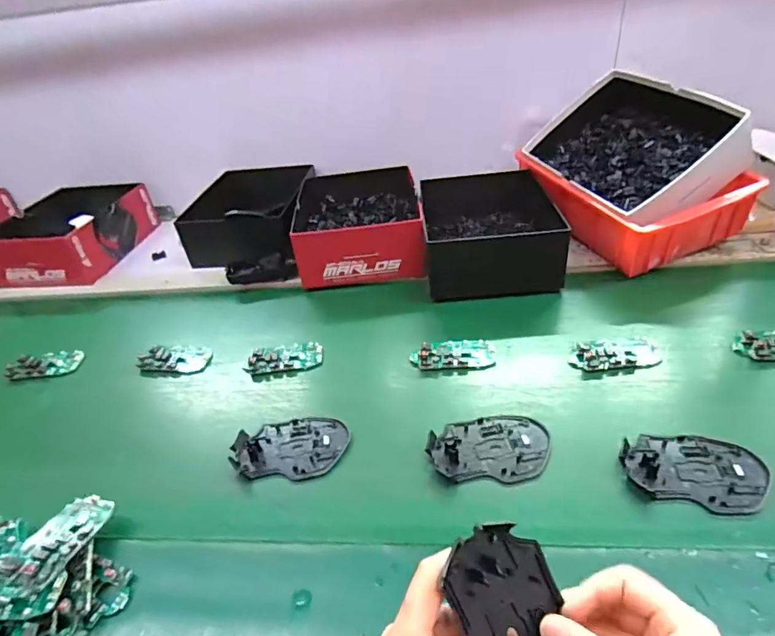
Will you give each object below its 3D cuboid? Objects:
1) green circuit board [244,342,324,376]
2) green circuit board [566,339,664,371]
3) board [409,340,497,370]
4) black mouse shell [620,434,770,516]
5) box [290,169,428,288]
[{"bbox_3d":[-0.128,0.050,0.600,0.094,0.012,0.046,-13,39,-6],"label":"green circuit board"},{"bbox_3d":[0.257,0.041,0.543,0.096,0.015,0.046,-4,39,5],"label":"green circuit board"},{"bbox_3d":[0.077,0.042,0.569,0.097,0.012,0.046,-5,39,4],"label":"board"},{"bbox_3d":[0.267,0.132,0.421,0.110,0.010,0.072,6,41,17],"label":"black mouse shell"},{"bbox_3d":[-0.052,-0.168,0.789,0.193,0.078,0.257,-7,39,1],"label":"box"}]

